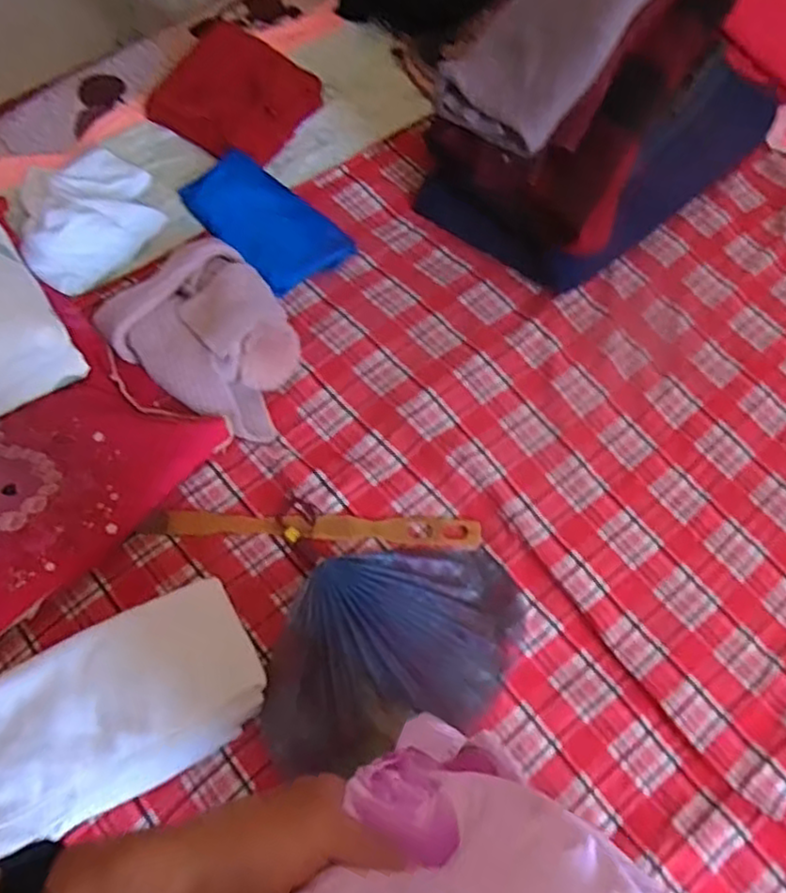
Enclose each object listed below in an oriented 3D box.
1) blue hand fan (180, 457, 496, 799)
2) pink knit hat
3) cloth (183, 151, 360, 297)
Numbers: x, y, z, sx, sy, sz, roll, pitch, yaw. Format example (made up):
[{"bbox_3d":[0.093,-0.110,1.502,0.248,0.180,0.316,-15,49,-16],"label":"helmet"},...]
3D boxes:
[{"bbox_3d":[0.005,0.251,0.886,0.332,0.032,0.249,-9,65,-6],"label":"blue hand fan"},{"bbox_3d":[-0.272,-0.185,1.067,0.341,0.073,0.232,35,68,14],"label":"pink knit hat"},{"bbox_3d":[-0.216,-0.385,1.196,0.163,0.033,0.283,-41,72,-19],"label":"cloth"}]

